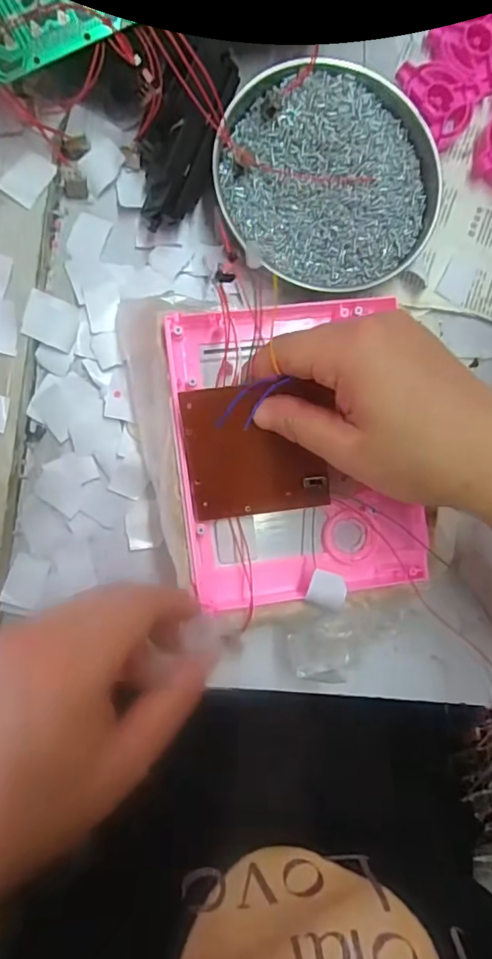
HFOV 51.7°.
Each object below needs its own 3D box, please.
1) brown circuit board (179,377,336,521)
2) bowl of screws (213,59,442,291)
[{"bbox_3d":[0.006,-0.015,0.269,0.073,0.005,0.070,-7,109,0],"label":"brown circuit board"},{"bbox_3d":[0.050,-0.181,0.308,0.132,0.019,0.122,0,91,-8],"label":"bowl of screws"}]

